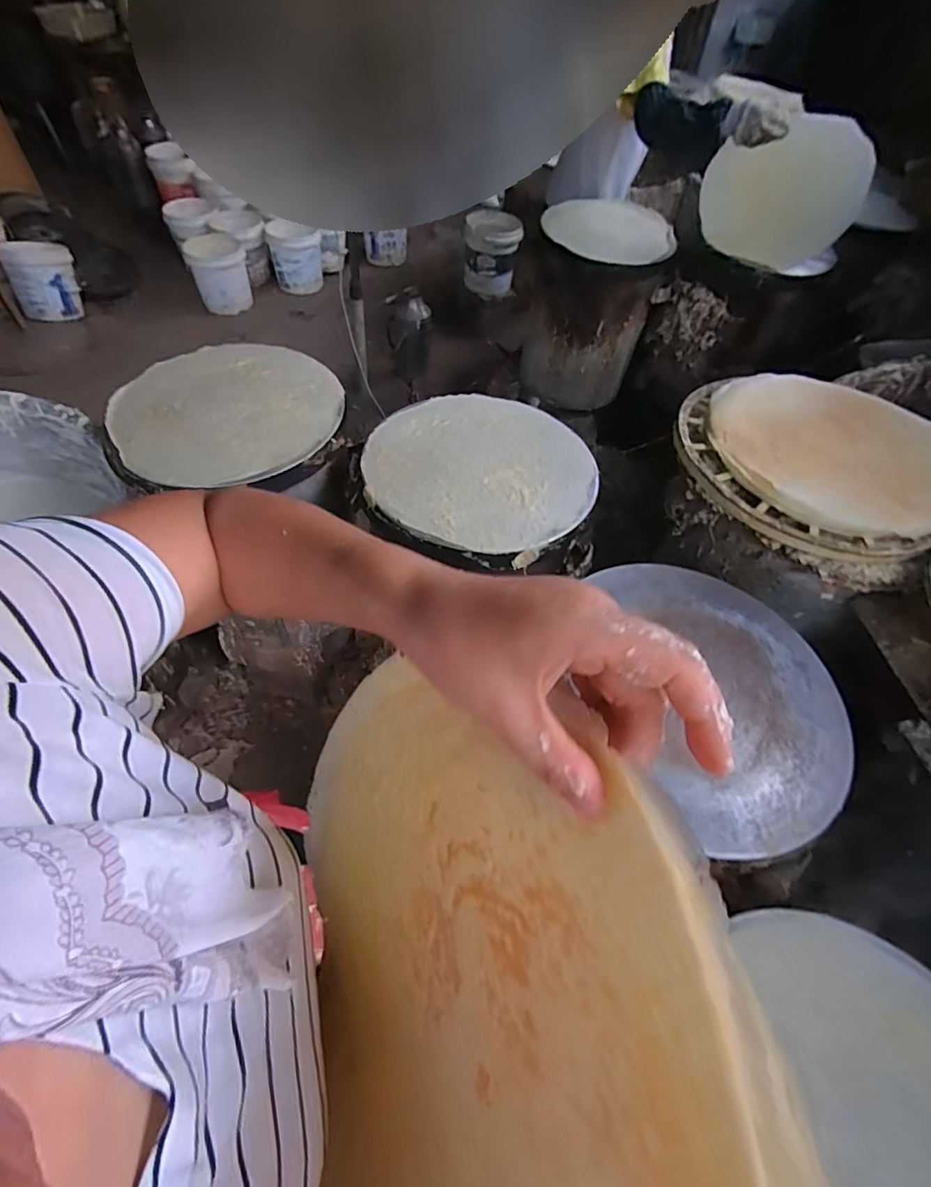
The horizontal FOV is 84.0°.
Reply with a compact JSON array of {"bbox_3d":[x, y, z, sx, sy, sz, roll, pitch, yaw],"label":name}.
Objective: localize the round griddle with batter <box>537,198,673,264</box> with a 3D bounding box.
[{"bbox_3d":[0.390,-0.990,1.395,0.349,0.055,0.329,16,55,6],"label":"round griddle with batter"}]

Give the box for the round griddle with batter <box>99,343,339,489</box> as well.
[{"bbox_3d":[-0.391,-0.308,0.858,0.344,0.046,0.323,-18,58,-18],"label":"round griddle with batter"}]

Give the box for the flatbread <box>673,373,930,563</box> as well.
[{"bbox_3d":[0.513,-0.204,0.750,0.398,0.052,0.369,25,56,12],"label":"flatbread"}]

